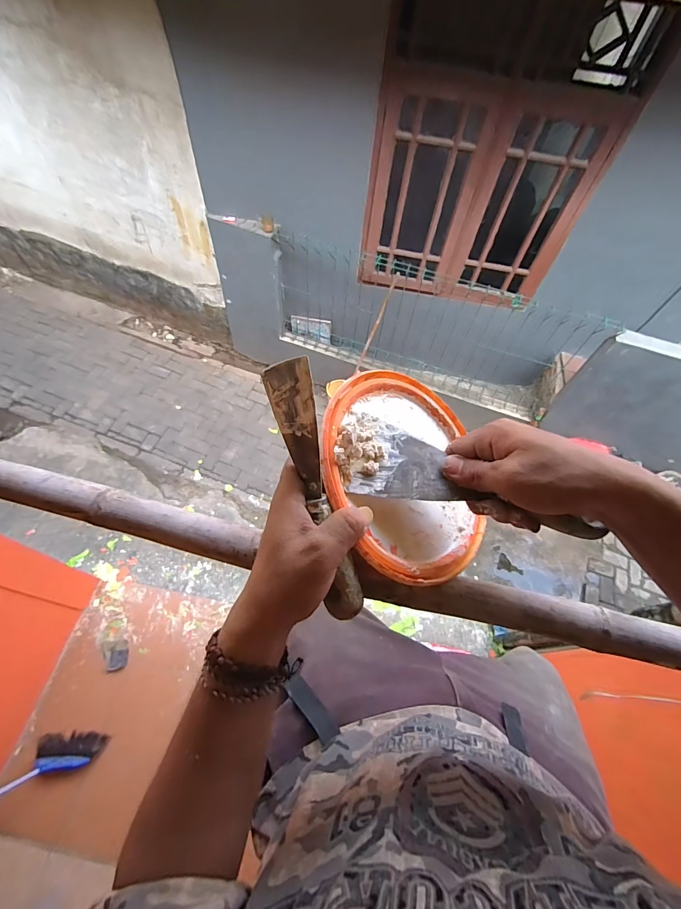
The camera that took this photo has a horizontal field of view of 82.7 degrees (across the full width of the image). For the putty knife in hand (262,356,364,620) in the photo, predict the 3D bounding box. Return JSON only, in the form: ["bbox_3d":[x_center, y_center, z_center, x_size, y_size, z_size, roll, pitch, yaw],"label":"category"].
[{"bbox_3d":[-0.011,0.024,0.263,0.022,0.041,0.174,-21,99,-49],"label":"putty knife in hand"}]

